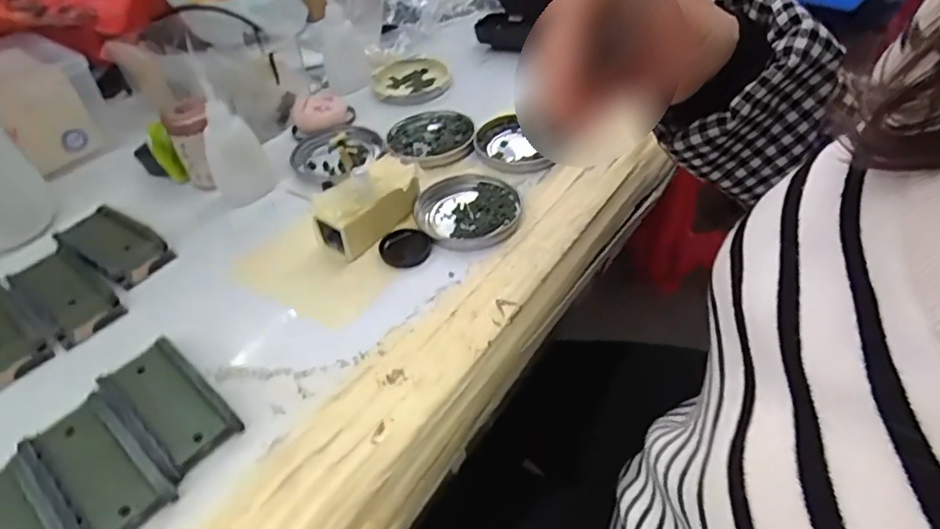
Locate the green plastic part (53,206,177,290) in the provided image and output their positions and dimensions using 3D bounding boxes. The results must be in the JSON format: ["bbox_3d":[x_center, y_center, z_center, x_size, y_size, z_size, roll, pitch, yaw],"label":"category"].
[{"bbox_3d":[-0.264,-0.017,0.429,0.086,0.014,0.046,26,52,27],"label":"green plastic part"}]

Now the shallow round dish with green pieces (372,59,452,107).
[{"bbox_3d":[-0.060,-0.188,0.605,0.078,0.015,0.086,-10,45,-6],"label":"shallow round dish with green pieces"}]

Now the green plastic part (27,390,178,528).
[{"bbox_3d":[-0.192,0.104,0.304,0.087,0.013,0.042,31,54,30],"label":"green plastic part"}]

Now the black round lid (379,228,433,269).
[{"bbox_3d":[-0.046,-0.011,0.416,0.037,0.005,0.033,6,46,10],"label":"black round lid"}]

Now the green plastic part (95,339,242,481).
[{"bbox_3d":[-0.170,0.077,0.329,0.087,0.017,0.040,30,54,30],"label":"green plastic part"}]

